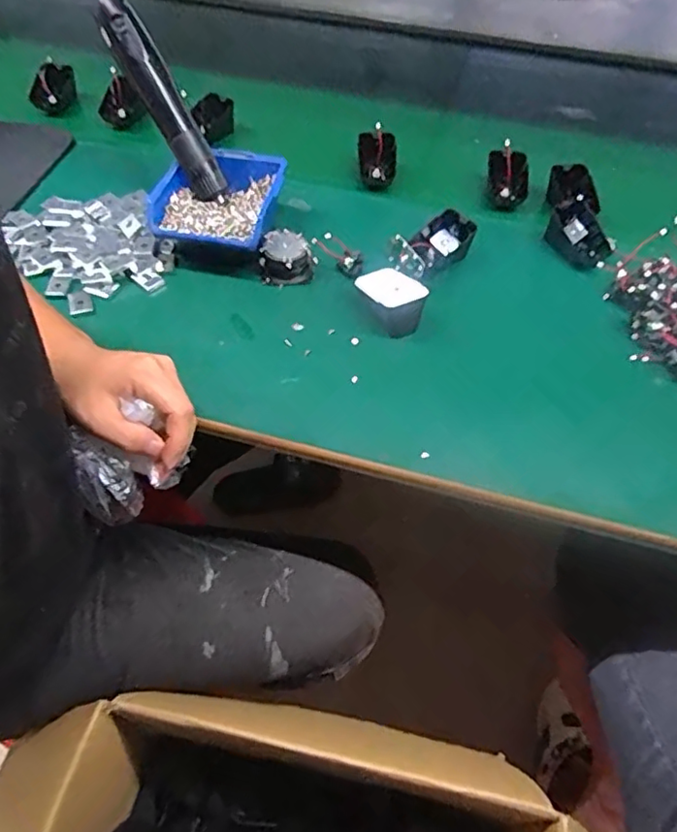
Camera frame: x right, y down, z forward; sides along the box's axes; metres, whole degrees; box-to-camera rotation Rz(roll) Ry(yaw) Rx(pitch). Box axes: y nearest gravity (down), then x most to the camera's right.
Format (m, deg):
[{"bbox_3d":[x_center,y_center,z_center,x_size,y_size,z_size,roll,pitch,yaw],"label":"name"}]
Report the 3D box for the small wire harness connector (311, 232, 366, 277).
[{"bbox_3d":[0.000,-0.164,0.585,0.059,0.026,0.016,39,58,3],"label":"small wire harness connector"}]

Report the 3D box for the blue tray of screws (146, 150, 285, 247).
[{"bbox_3d":[-0.123,-0.221,0.587,0.119,0.031,0.122,12,52,7],"label":"blue tray of screws"}]

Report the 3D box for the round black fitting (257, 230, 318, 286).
[{"bbox_3d":[-0.051,-0.155,0.579,0.053,0.035,0.046,3,52,0],"label":"round black fitting"}]

